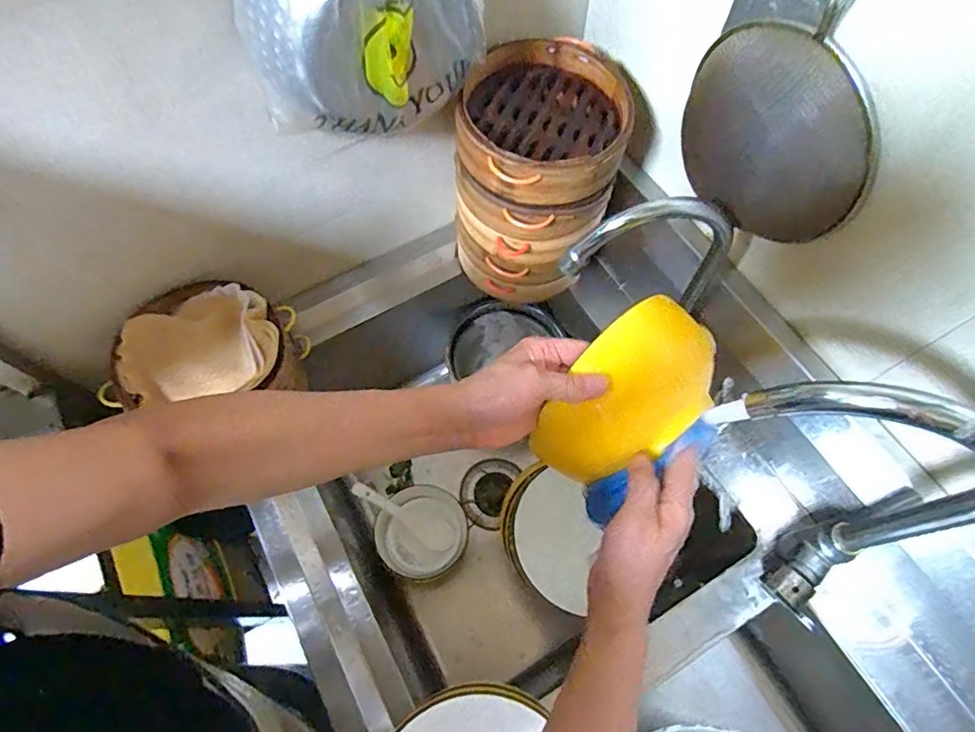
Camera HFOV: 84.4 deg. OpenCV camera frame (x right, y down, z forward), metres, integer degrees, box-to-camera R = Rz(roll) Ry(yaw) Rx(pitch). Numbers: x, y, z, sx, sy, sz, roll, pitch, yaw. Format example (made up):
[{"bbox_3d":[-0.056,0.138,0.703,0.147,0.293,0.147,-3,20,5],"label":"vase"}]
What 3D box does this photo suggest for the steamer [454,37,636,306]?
[{"bbox_3d":[0.061,-0.214,0.655,0.173,0.252,0.185,13,66,7],"label":"steamer"}]

